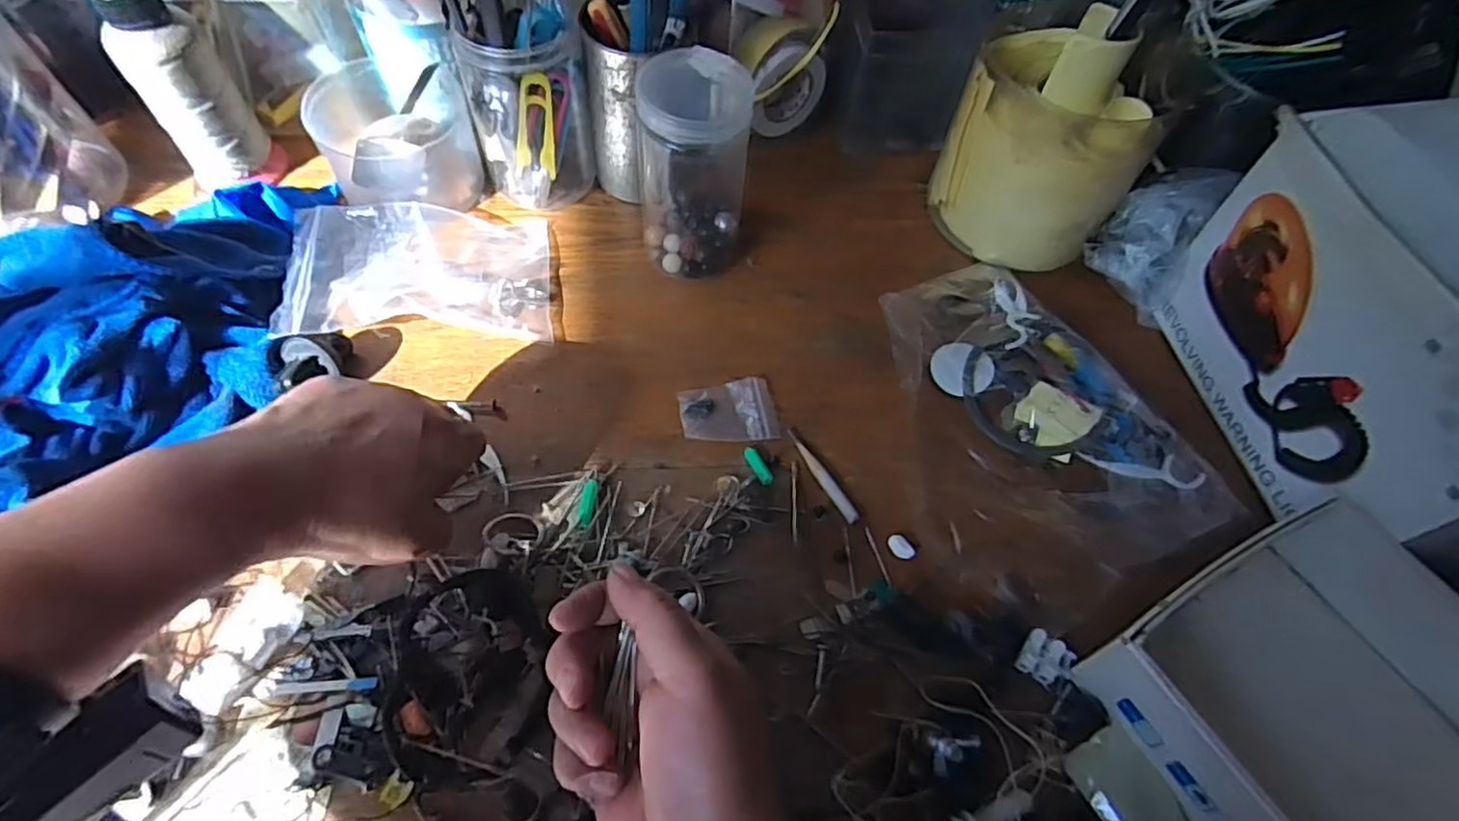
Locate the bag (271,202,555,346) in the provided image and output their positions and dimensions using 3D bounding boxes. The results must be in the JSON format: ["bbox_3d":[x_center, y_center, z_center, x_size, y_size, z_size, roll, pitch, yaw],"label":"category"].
[{"bbox_3d":[-0.187,-0.088,0.421,0.147,0.019,0.104,-1,56,-19],"label":"bag"}]

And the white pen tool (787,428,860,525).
[{"bbox_3d":[0.052,0.035,0.383,0.009,0.004,0.065,-23,62,-18],"label":"white pen tool"}]

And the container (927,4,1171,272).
[{"bbox_3d":[0.206,-0.174,0.456,0.121,0.127,0.103,20,58,8],"label":"container"}]

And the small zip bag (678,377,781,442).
[{"bbox_3d":[-0.001,0.000,0.398,0.055,0.004,0.039,-7,58,-9],"label":"small zip bag"}]

